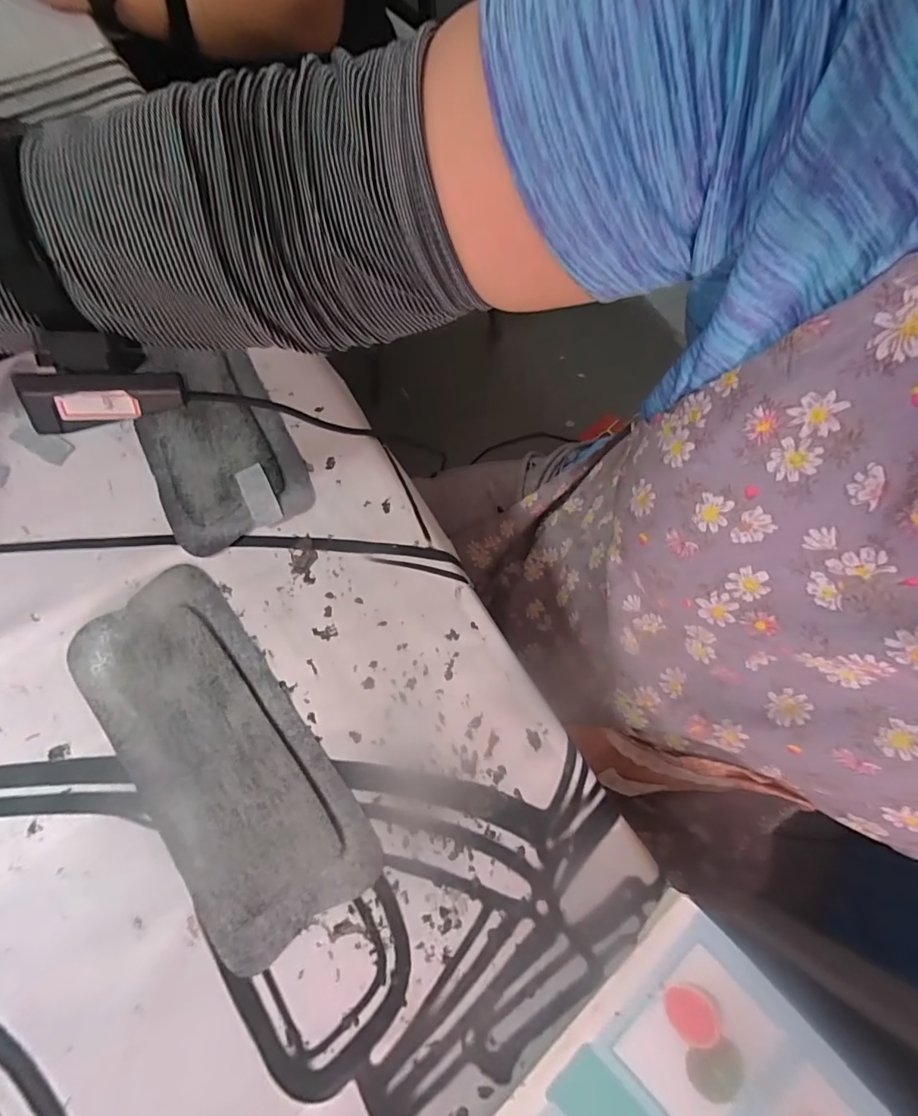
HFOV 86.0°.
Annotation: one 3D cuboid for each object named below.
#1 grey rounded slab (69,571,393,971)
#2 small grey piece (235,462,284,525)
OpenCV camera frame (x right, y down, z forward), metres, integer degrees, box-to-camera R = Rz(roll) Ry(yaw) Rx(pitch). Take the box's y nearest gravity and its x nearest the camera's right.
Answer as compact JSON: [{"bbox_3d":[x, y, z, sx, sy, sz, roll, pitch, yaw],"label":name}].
[{"bbox_3d":[-0.147,0.113,0.296,0.096,0.006,0.224,-36,75,-13],"label":"grey rounded slab"},{"bbox_3d":[-0.143,-0.045,0.349,0.020,0.004,0.048,-26,73,-10],"label":"small grey piece"}]

